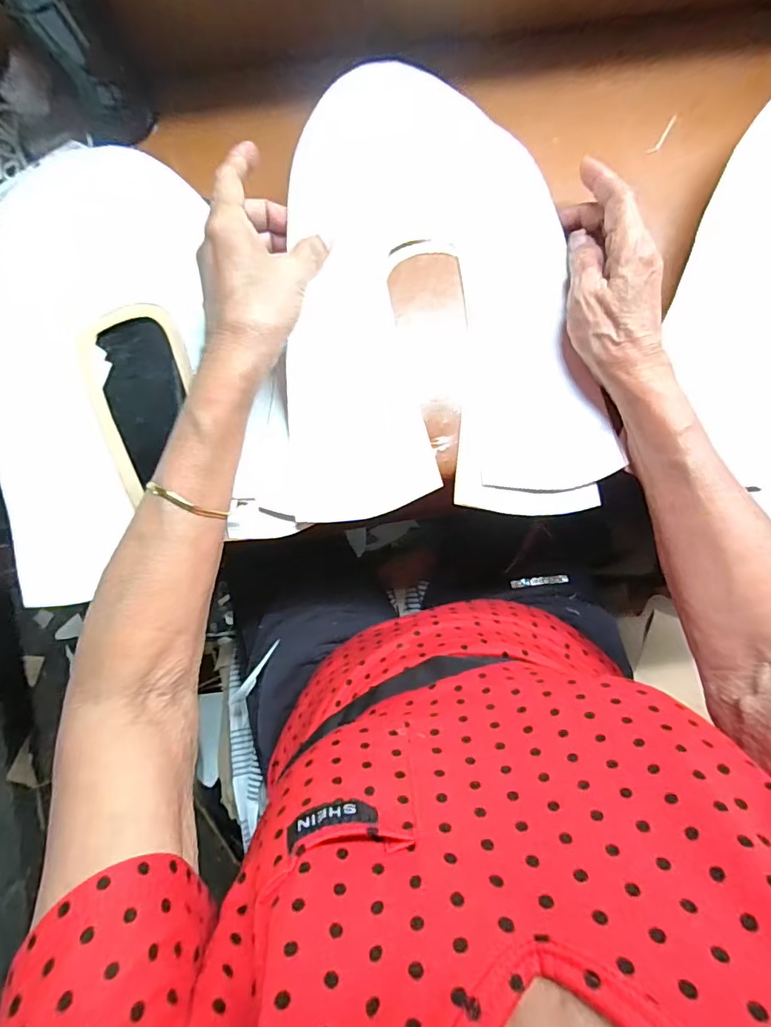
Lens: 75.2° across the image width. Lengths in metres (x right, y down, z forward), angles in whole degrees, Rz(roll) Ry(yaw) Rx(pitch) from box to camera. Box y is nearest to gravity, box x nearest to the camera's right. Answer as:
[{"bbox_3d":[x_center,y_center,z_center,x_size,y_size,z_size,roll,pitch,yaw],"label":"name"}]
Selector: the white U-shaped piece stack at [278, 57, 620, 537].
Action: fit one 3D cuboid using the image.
[{"bbox_3d":[0.042,-0.147,0.343,0.214,0.035,0.293,-2,91,-2],"label":"white U-shaped piece stack"}]

